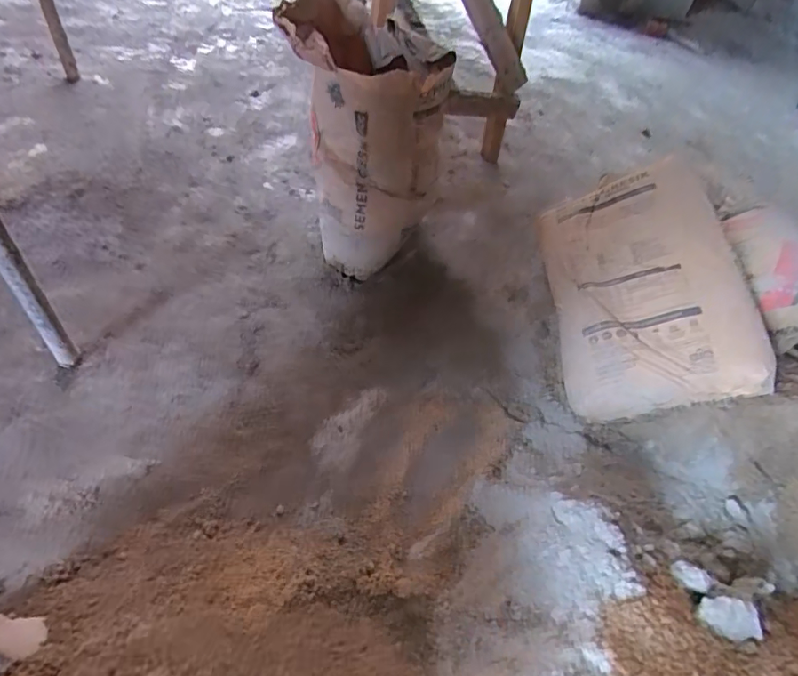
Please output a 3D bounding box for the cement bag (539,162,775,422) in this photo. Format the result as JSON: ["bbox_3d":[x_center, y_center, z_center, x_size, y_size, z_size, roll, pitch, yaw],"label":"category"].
[{"bbox_3d":[0.506,-0.127,1.113,0.380,0.094,0.576,-19,60,26],"label":"cement bag"}]

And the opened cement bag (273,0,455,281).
[{"bbox_3d":[-0.089,-0.418,1.176,0.331,0.540,0.243,-10,54,-18],"label":"opened cement bag"}]

